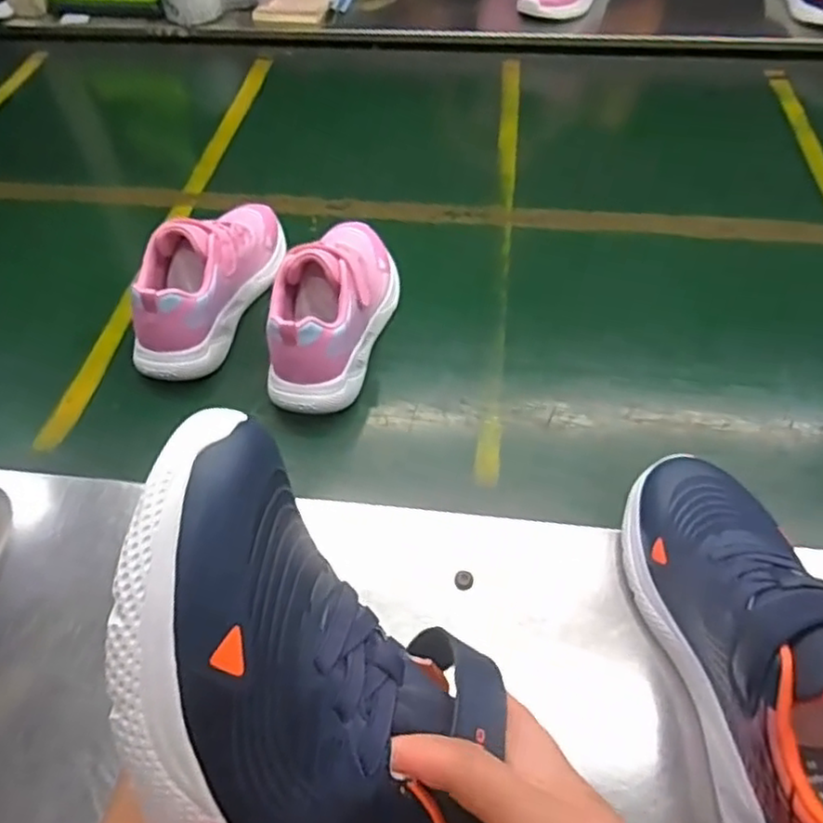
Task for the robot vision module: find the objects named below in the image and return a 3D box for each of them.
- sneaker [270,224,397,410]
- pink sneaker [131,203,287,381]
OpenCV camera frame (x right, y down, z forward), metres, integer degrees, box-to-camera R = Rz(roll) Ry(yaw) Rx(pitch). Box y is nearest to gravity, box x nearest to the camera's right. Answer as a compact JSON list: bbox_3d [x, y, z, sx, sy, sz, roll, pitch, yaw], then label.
[{"bbox_3d":[-0.063,-0.098,0.576,0.076,0.100,0.205,13,49,9],"label":"sneaker"},{"bbox_3d":[-0.179,-0.125,0.601,0.075,0.098,0.207,17,50,12],"label":"pink sneaker"}]

